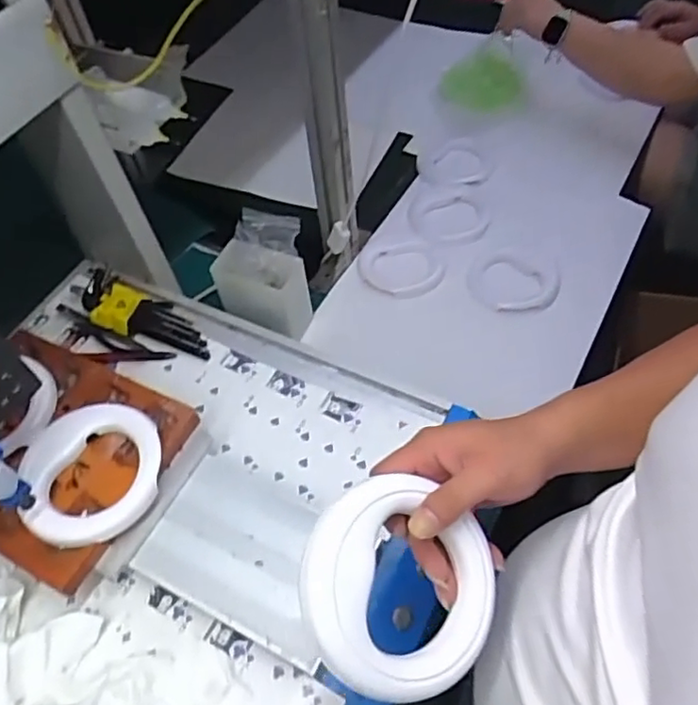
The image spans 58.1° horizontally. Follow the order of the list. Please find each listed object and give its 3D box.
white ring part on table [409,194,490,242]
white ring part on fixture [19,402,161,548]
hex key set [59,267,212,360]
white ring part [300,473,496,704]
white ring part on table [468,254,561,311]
[{"bbox_3d":[0.163,-0.223,1.038,0.130,0.011,0.111,11,57,11],"label":"white ring part on table"},{"bbox_3d":[-0.236,0.108,0.571,0.126,0.017,0.132,-10,55,-3],"label":"white ring part on fixture"},{"bbox_3d":[-0.249,-0.048,0.736,0.203,0.039,0.070,20,59,17],"label":"hex key set"},{"bbox_3d":[0.031,0.147,0.397,0.119,0.023,0.125,5,70,-15],"label":"white ring part"},{"bbox_3d":[0.246,-0.107,0.944,0.131,0.015,0.114,1,55,5],"label":"white ring part on table"}]

